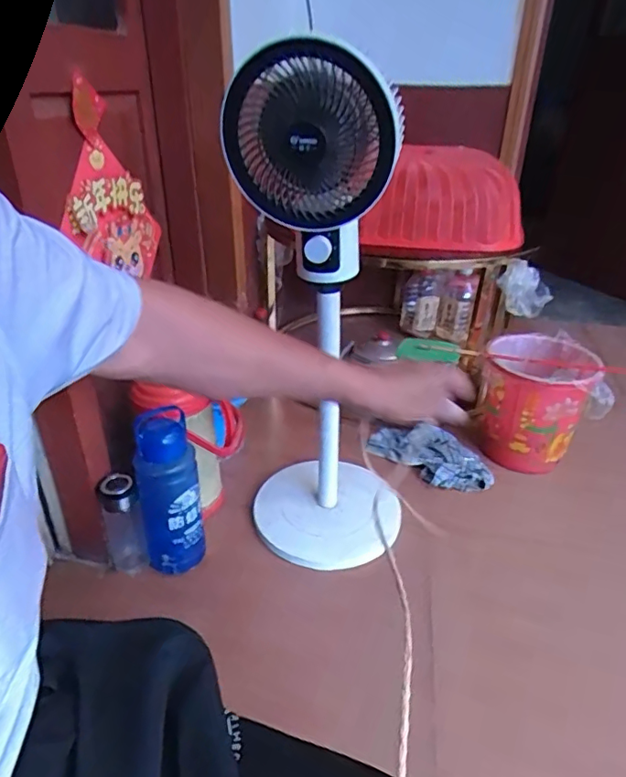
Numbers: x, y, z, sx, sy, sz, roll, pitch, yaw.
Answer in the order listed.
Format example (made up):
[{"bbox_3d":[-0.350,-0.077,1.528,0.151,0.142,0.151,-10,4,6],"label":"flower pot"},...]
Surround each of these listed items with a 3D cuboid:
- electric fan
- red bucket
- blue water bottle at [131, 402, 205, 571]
[{"bbox_3d":[0.029,-0.075,0.896,0.286,0.812,0.291,3,30,3],"label":"electric fan"},{"bbox_3d":[0.523,0.028,1.270,0.230,0.231,0.235,10,32,15],"label":"red bucket"},{"bbox_3d":[-0.251,0.194,0.933,0.103,0.316,0.075,-10,32,-19],"label":"blue water bottle"}]

